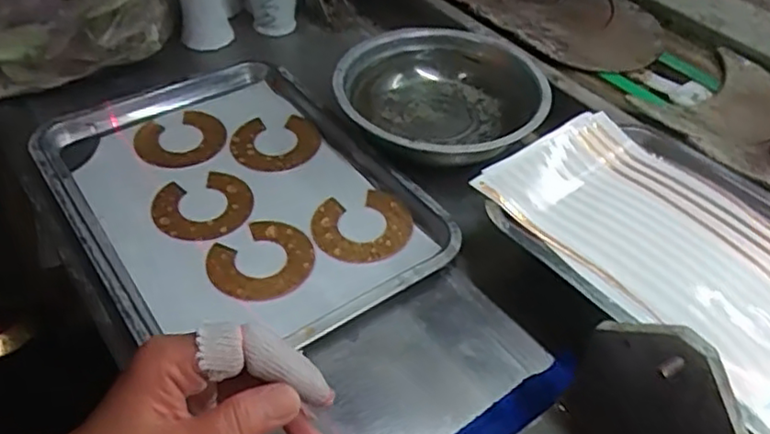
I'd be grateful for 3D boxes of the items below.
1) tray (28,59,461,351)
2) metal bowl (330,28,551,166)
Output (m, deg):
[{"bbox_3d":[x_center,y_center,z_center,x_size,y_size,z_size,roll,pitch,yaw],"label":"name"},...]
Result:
[{"bbox_3d":[-0.133,-0.027,0.580,0.259,0.029,0.360,-26,47,-26],"label":"tray"},{"bbox_3d":[0.055,-0.128,0.653,0.193,0.052,0.219,4,46,4],"label":"metal bowl"}]

